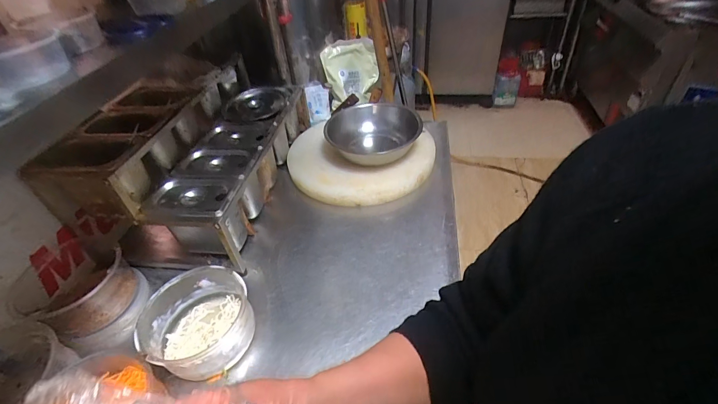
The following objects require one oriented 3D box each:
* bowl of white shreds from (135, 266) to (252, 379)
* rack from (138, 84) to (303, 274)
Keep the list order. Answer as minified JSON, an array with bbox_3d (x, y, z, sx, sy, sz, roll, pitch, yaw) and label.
[{"bbox_3d":[-0.277,0.212,0.612,0.168,0.093,0.165,-3,43,3],"label":"bowl of white shreds"},{"bbox_3d":[-0.293,-0.110,0.894,0.199,0.146,0.572,-1,43,4],"label":"rack"}]

